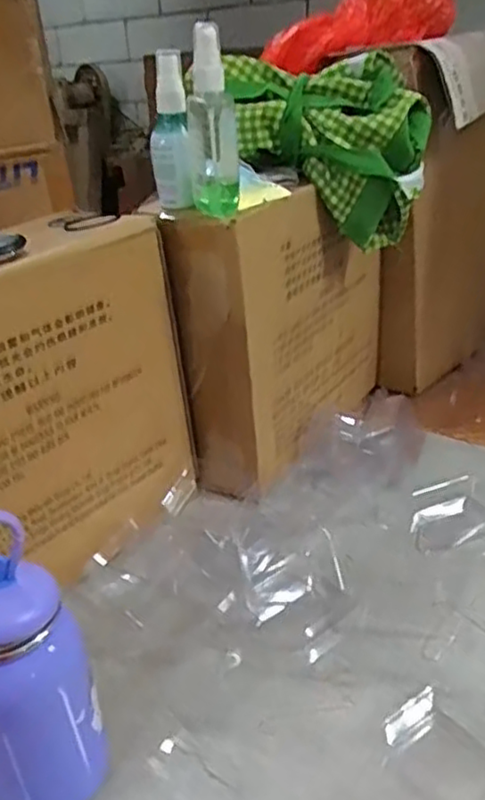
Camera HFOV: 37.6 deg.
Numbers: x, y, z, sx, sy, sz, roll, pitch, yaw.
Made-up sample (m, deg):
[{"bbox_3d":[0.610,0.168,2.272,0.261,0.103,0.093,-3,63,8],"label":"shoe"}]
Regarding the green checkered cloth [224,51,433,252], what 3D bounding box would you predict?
[{"bbox_3d":[0.074,-0.227,0.660,0.189,0.153,0.071,0,28,9],"label":"green checkered cloth"}]

